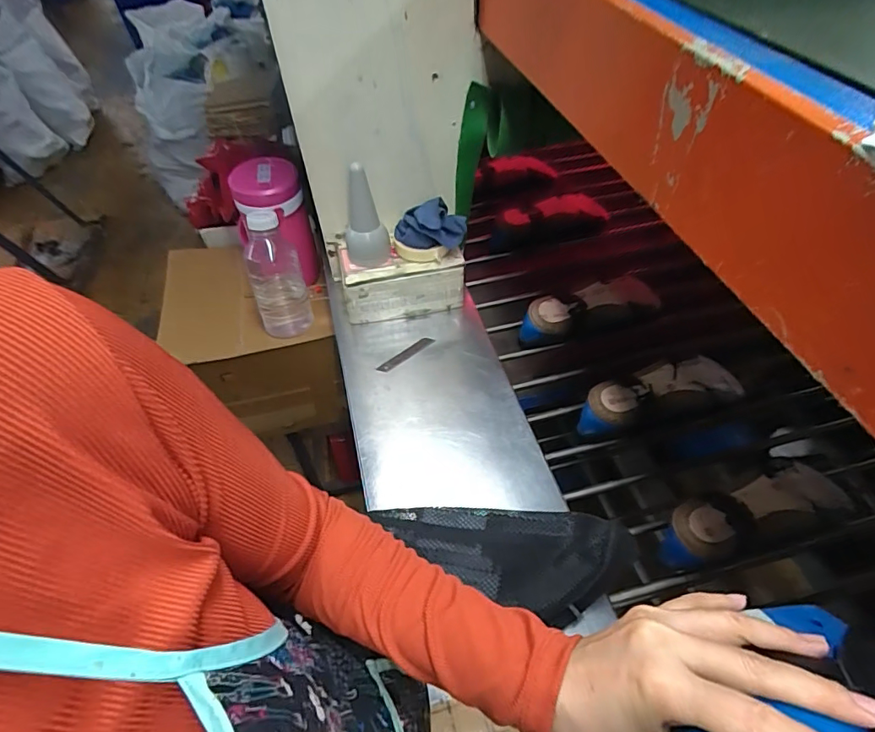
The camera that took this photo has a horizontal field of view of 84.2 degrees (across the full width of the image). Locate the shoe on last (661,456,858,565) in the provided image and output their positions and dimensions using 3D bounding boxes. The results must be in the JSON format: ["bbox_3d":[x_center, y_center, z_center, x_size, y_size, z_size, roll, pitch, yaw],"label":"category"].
[{"bbox_3d":[0.382,0.177,0.589,0.256,0.073,0.074,-13,50,-10],"label":"shoe on last"}]

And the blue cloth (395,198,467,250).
[{"bbox_3d":[-0.010,-0.212,0.735,0.103,0.057,0.047,-6,49,-4],"label":"blue cloth"}]

